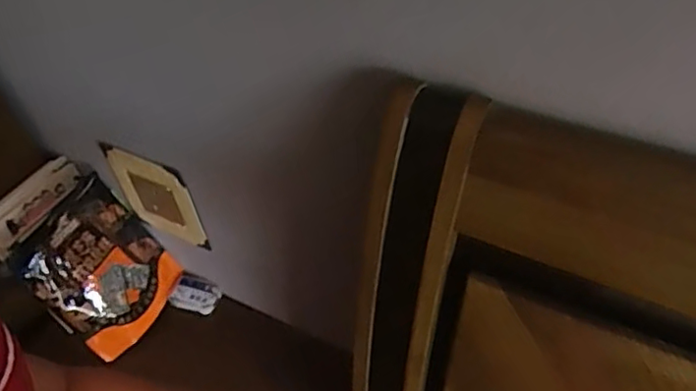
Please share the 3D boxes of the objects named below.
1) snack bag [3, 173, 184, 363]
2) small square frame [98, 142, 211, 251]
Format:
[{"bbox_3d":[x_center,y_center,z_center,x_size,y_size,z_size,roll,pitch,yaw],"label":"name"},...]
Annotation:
[{"bbox_3d":[-0.421,0.128,1.013,0.048,0.269,0.210,-13,31,44],"label":"snack bag"},{"bbox_3d":[-0.319,0.001,0.968,0.165,0.176,0.009,18,50,21],"label":"small square frame"}]

